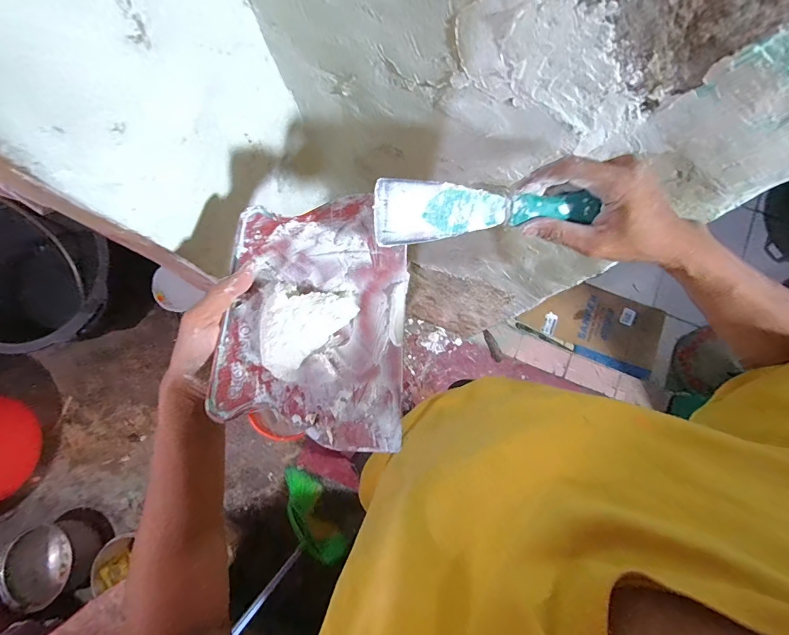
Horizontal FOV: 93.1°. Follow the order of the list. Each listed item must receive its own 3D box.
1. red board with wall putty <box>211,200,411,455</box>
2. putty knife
[{"bbox_3d":[-0.062,-0.004,0.294,0.139,0.029,0.195,1,80,-1],"label":"red board with wall putty"},{"bbox_3d":[0.070,-0.088,0.297,0.171,0.021,0.046,-5,116,-7],"label":"putty knife"}]

